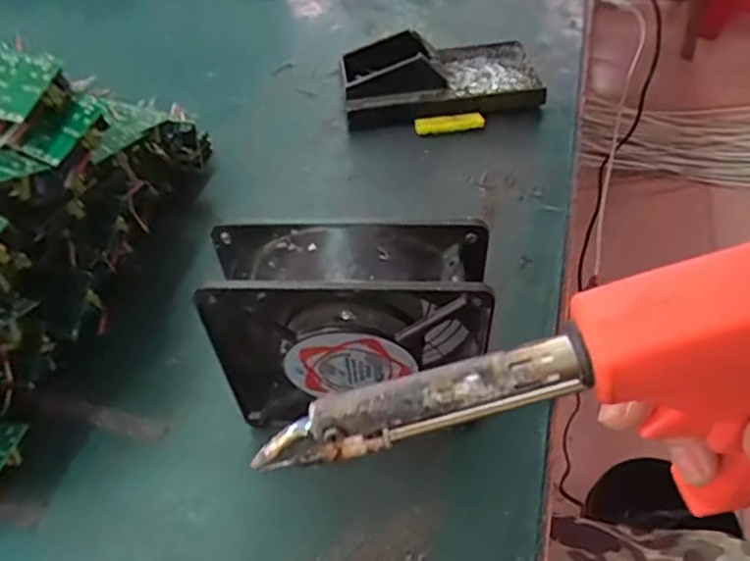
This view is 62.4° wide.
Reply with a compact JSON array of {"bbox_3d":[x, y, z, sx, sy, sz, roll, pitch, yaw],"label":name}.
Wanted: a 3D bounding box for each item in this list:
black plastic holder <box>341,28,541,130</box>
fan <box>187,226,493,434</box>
[{"bbox_3d":[0.051,-0.162,0.490,0.157,0.037,0.091,-11,51,-6],"label":"black plastic holder"},{"bbox_3d":[-0.011,0.028,0.294,0.118,0.120,0.041,0,50,3],"label":"fan"}]

